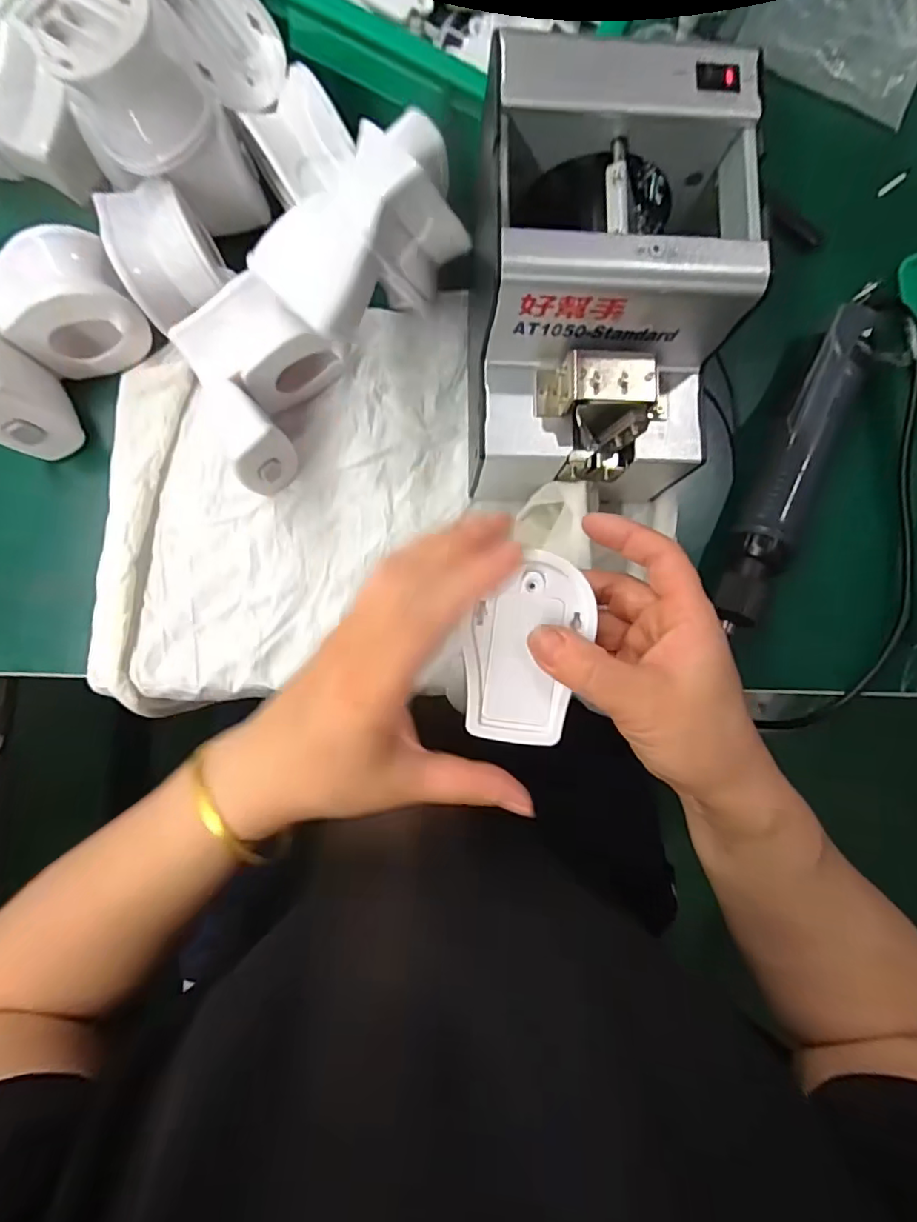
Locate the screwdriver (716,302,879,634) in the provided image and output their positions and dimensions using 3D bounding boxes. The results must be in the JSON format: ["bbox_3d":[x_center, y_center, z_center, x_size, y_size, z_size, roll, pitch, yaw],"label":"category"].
[{"bbox_3d":[0.221,-0.097,0.372,0.033,0.039,0.228,26,83,-3],"label":"screwdriver"}]

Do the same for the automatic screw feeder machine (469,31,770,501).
[{"bbox_3d":[0.074,-0.164,0.310,0.126,0.134,0.175,-2,85,-5],"label":"automatic screw feeder machine"}]

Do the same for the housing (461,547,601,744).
[{"bbox_3d":[0.031,0.018,0.256,0.053,0.015,0.086,16,84,-4],"label":"housing"}]

